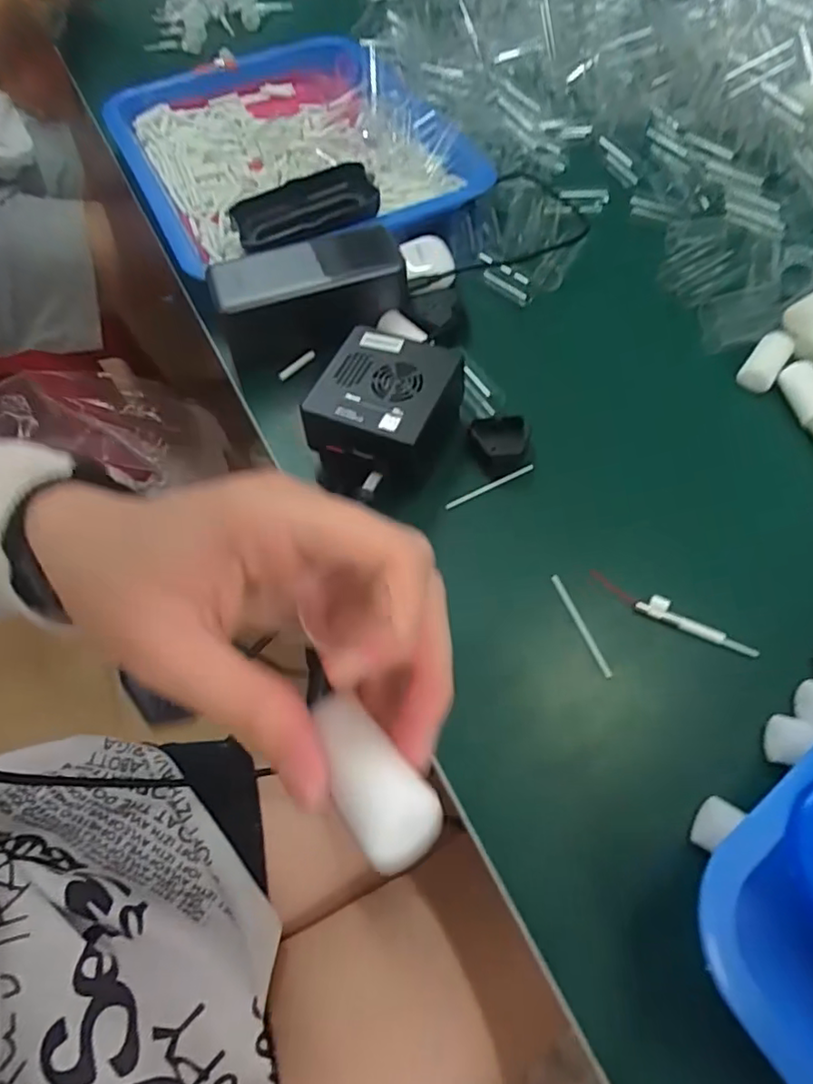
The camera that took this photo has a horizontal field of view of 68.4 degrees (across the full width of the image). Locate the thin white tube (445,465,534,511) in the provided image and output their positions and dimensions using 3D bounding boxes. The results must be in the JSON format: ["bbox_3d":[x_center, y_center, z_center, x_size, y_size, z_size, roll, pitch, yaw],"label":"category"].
[{"bbox_3d":[0.050,-0.034,0.360,0.061,0.004,0.004,-25,62,-12],"label":"thin white tube"}]

